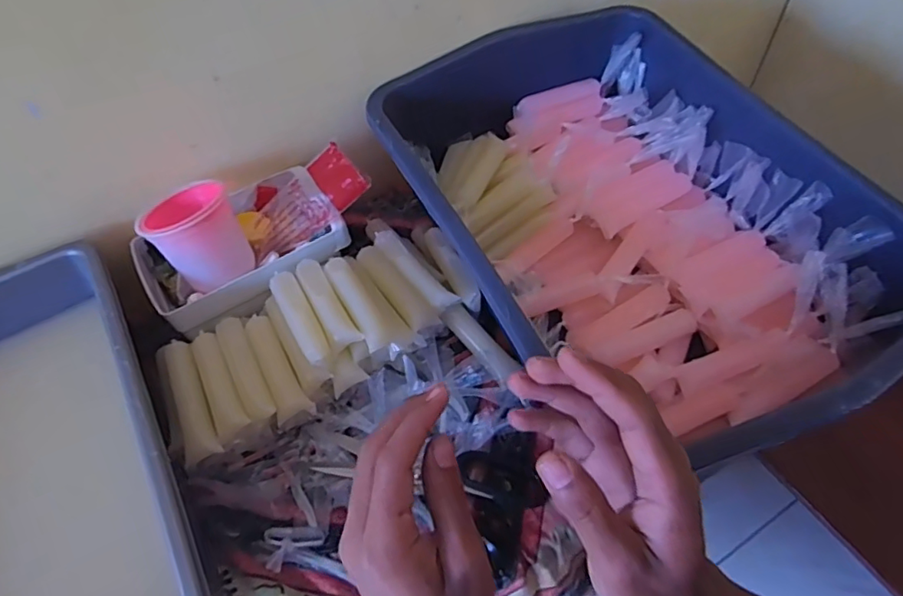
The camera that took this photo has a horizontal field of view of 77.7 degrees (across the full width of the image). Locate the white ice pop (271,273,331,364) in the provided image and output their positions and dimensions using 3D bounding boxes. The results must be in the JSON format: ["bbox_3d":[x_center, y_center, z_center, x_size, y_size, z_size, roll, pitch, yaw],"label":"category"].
[{"bbox_3d":[-0.140,0.020,0.525,0.026,0.027,0.108,-27,58,-14],"label":"white ice pop"}]

